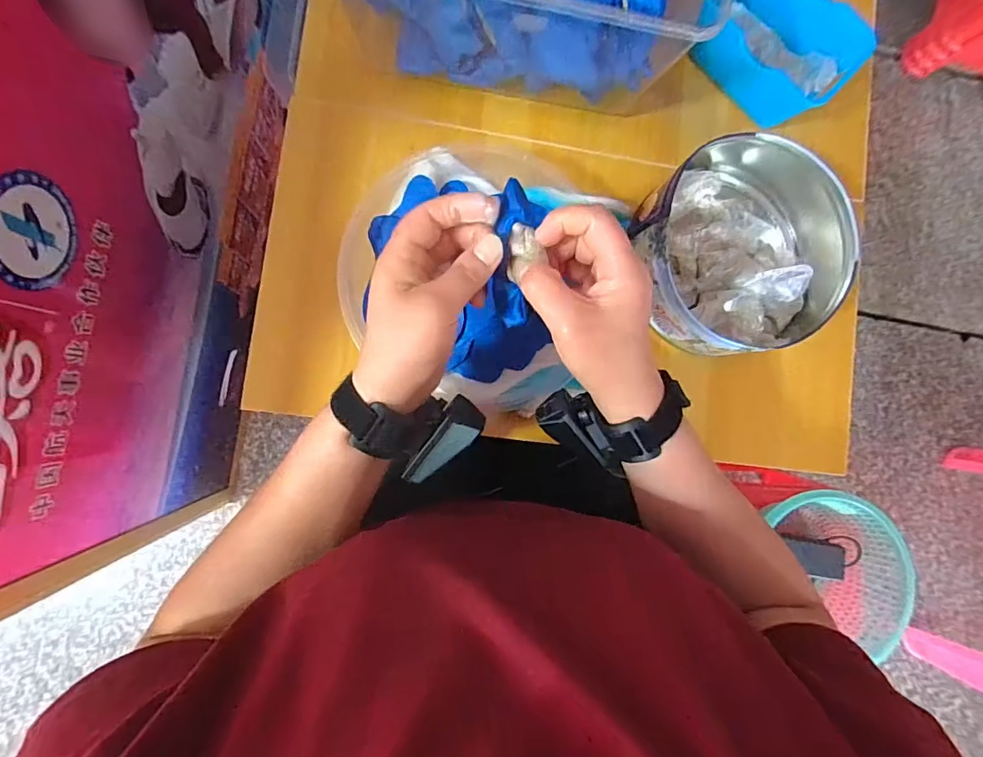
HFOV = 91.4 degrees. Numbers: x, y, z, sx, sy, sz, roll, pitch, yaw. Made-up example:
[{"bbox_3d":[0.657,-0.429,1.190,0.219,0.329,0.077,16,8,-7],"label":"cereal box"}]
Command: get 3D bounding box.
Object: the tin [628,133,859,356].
[{"bbox_3d":[0.239,-0.120,0.454,0.202,0.082,0.188,0,87,-7],"label":"tin"}]

